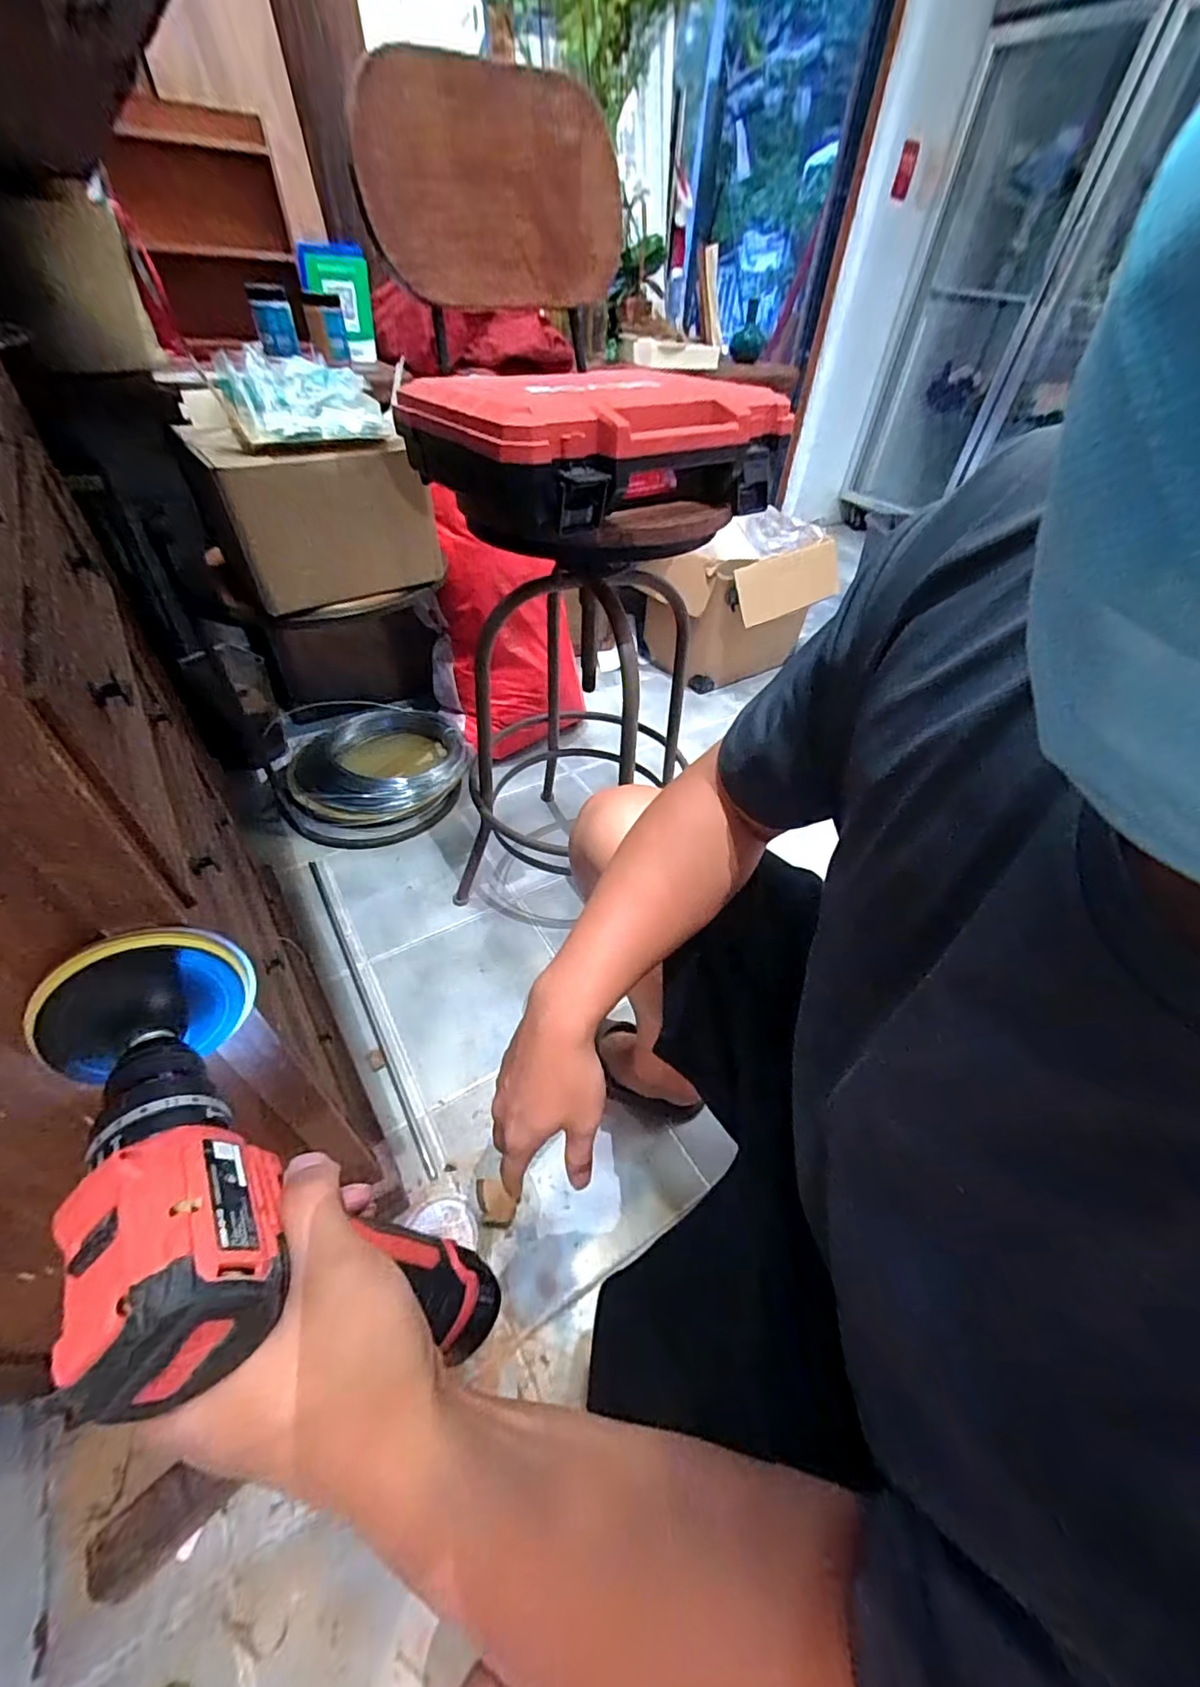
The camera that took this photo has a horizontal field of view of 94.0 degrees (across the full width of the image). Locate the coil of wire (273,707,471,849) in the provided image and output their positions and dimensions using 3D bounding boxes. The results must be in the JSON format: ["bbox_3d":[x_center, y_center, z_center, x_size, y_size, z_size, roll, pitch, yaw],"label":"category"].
[{"bbox_3d":[-0.526,-0.204,1.291,0.414,0.125,0.409,3,45,-3],"label":"coil of wire"}]

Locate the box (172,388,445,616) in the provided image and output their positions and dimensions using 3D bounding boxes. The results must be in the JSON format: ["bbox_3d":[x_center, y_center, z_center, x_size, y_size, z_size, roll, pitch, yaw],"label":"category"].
[{"bbox_3d":[-0.432,-0.514,0.876,0.300,0.219,0.216,-28,53,-28],"label":"box"}]

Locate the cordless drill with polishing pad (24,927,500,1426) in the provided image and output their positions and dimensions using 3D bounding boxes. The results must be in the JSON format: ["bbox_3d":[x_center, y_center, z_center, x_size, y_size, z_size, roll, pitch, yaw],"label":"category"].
[{"bbox_3d":[-0.169,0.148,0.262,0.239,0.142,0.100,34,51,25],"label":"cordless drill with polishing pad"}]

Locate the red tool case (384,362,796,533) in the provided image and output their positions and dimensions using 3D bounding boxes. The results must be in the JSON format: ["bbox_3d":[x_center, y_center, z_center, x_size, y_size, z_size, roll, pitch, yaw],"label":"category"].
[{"bbox_3d":[-0.003,-0.448,0.629,0.356,0.095,0.268,-25,52,-26],"label":"red tool case"}]

